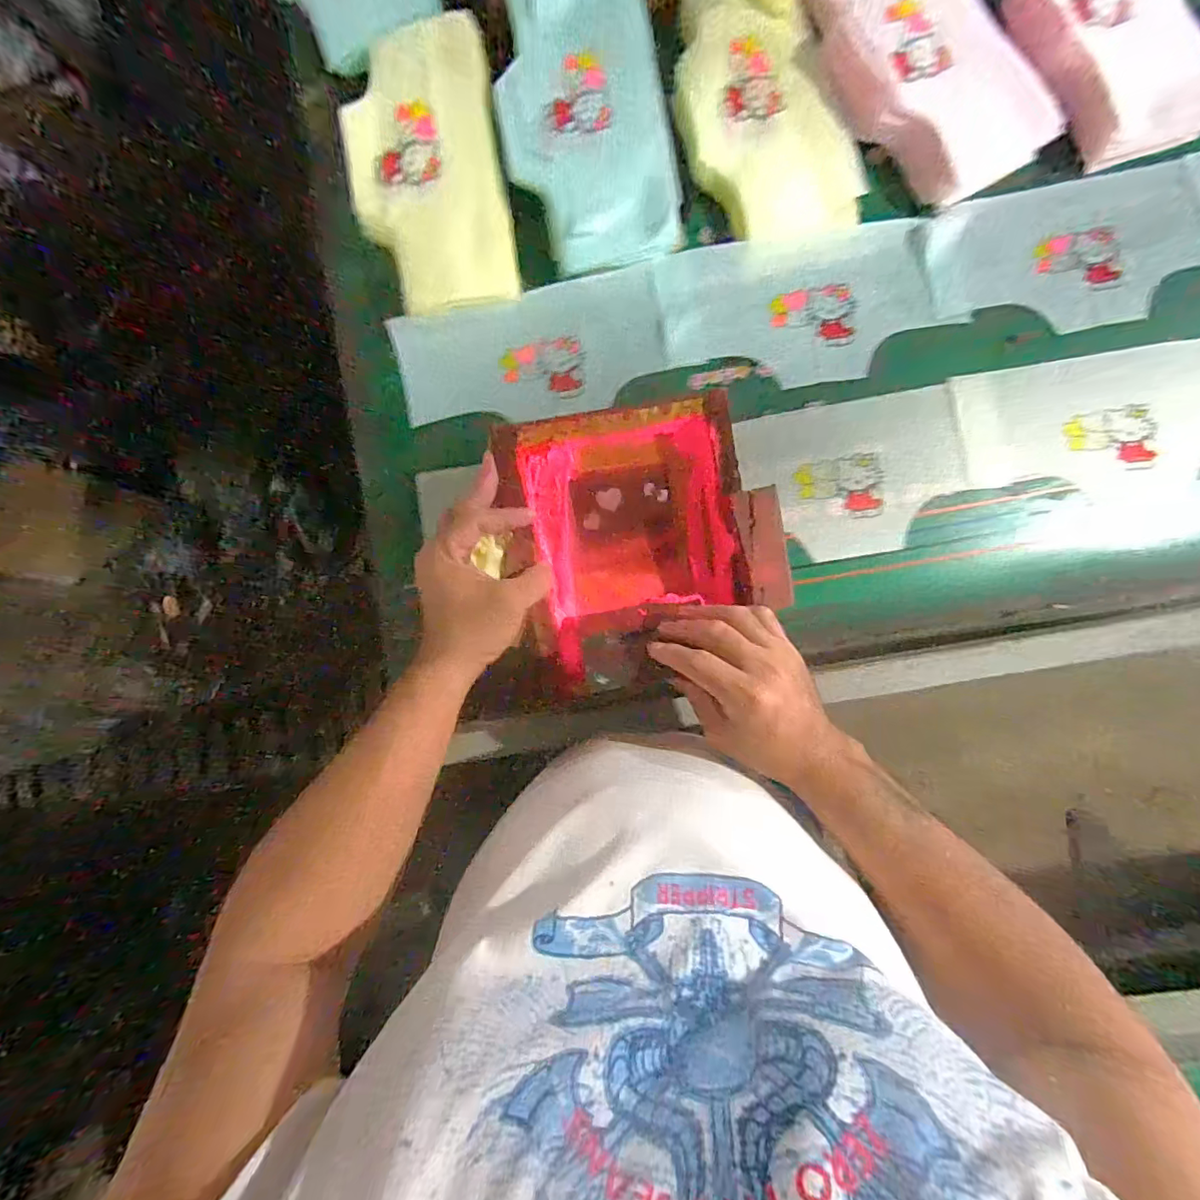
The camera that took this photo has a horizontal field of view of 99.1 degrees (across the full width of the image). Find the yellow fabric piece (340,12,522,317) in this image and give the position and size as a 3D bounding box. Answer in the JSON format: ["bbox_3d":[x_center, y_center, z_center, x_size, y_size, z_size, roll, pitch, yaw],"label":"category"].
[{"bbox_3d":[-0.171,-0.431,0.506,0.143,0.013,0.288,-9,88,-5],"label":"yellow fabric piece"}]

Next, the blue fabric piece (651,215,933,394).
[{"bbox_3d":[0.197,-0.292,0.518,0.264,0.011,0.146,-8,84,2],"label":"blue fabric piece"}]

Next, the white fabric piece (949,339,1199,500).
[{"bbox_3d":[0.511,-0.173,0.498,0.309,0.012,0.139,-9,90,0],"label":"white fabric piece"}]

